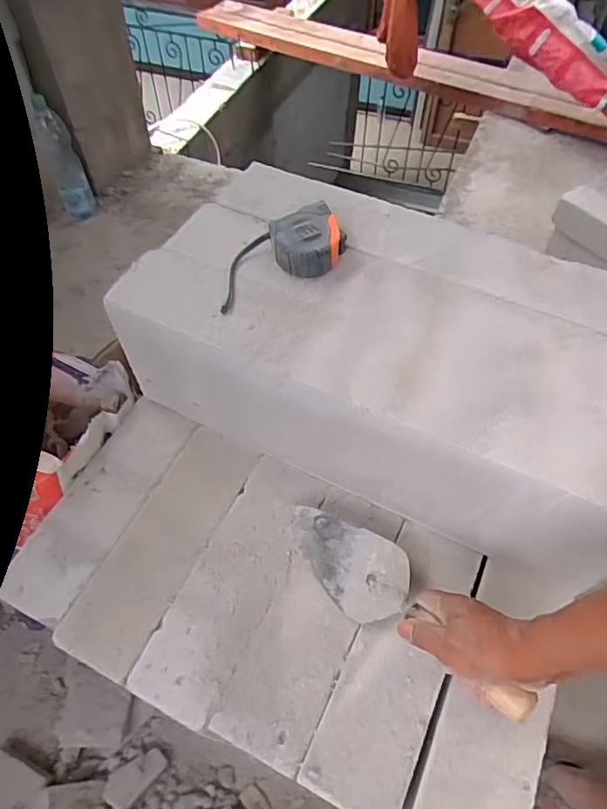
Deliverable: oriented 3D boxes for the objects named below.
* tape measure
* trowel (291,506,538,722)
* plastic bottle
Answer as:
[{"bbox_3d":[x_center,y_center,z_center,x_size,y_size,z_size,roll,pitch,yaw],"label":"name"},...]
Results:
[{"bbox_3d":[-0.030,-0.170,0.608,0.156,0.044,0.084,-19,59,-13],"label":"tape measure"},{"bbox_3d":[0.101,0.206,0.576,0.084,0.047,0.298,-38,49,-22],"label":"trowel"},{"bbox_3d":[-0.649,-0.661,1.481,0.092,0.314,0.074,-26,61,-16],"label":"plastic bottle"}]

